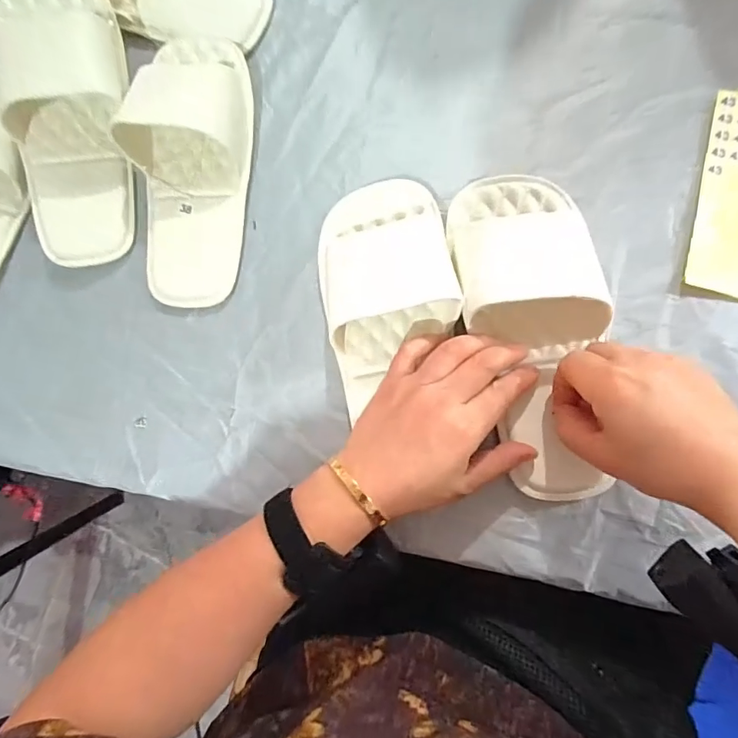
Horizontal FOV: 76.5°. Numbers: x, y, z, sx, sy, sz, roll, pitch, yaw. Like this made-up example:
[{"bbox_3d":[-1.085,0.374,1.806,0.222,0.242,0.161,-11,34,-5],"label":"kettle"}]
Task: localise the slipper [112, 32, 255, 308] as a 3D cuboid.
[{"bbox_3d":[-0.152,-0.172,0.382,0.100,0.046,0.235,5,84,8],"label":"slipper"}]

